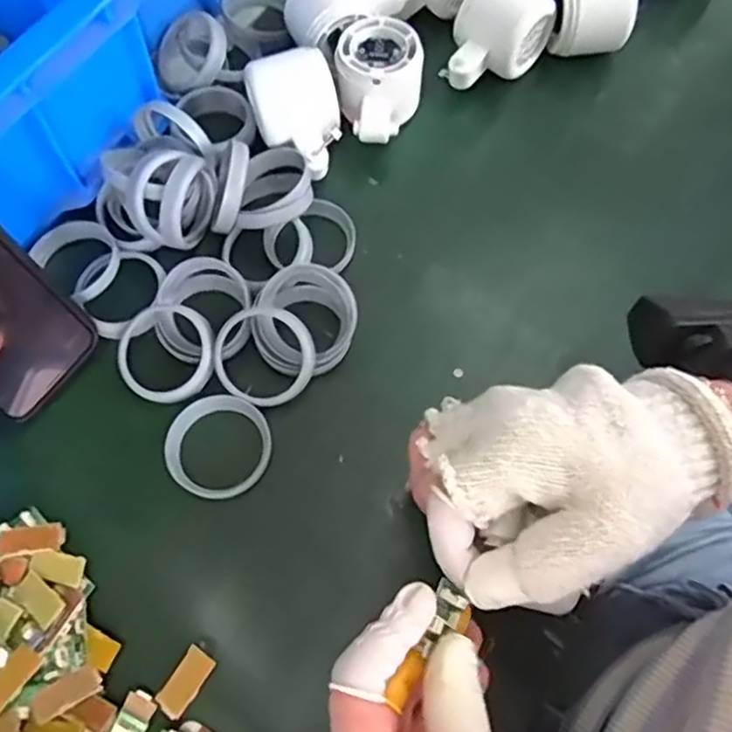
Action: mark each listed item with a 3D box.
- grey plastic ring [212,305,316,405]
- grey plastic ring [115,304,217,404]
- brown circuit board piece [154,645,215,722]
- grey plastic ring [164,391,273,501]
[{"bbox_3d":[-0.059,-0.006,0.393,0.058,0.010,0.056,0,92,-3],"label":"grey plastic ring"},{"bbox_3d":[-0.119,-0.009,0.402,0.058,0.009,0.066,-46,68,-3],"label":"grey plastic ring"},{"bbox_3d":[-0.089,0.157,0.335,0.016,0.006,0.031,32,70,13],"label":"brown circuit board piece"},{"bbox_3d":[-0.084,0.047,0.389,0.057,0.021,0.058,0,67,0],"label":"grey plastic ring"}]

